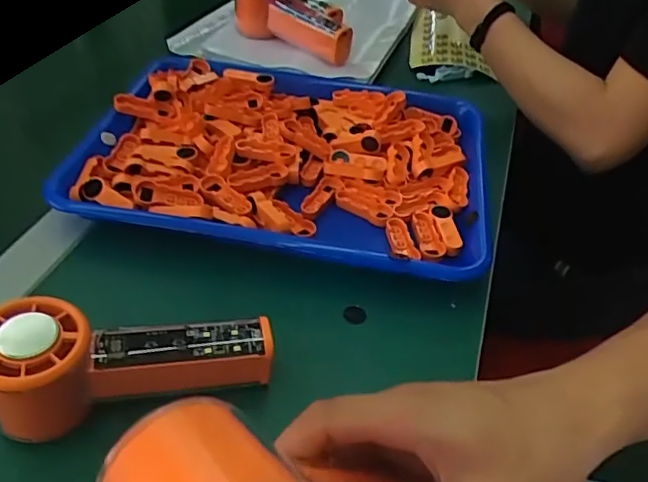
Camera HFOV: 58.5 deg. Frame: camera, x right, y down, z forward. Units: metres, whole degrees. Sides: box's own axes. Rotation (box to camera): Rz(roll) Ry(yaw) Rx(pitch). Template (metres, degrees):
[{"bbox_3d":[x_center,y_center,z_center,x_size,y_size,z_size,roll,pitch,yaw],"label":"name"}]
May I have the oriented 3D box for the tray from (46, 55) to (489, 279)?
[{"bbox_3d":[-0.033,-0.079,0.494,0.329,0.048,0.250,7,43,4],"label":"tray"}]

